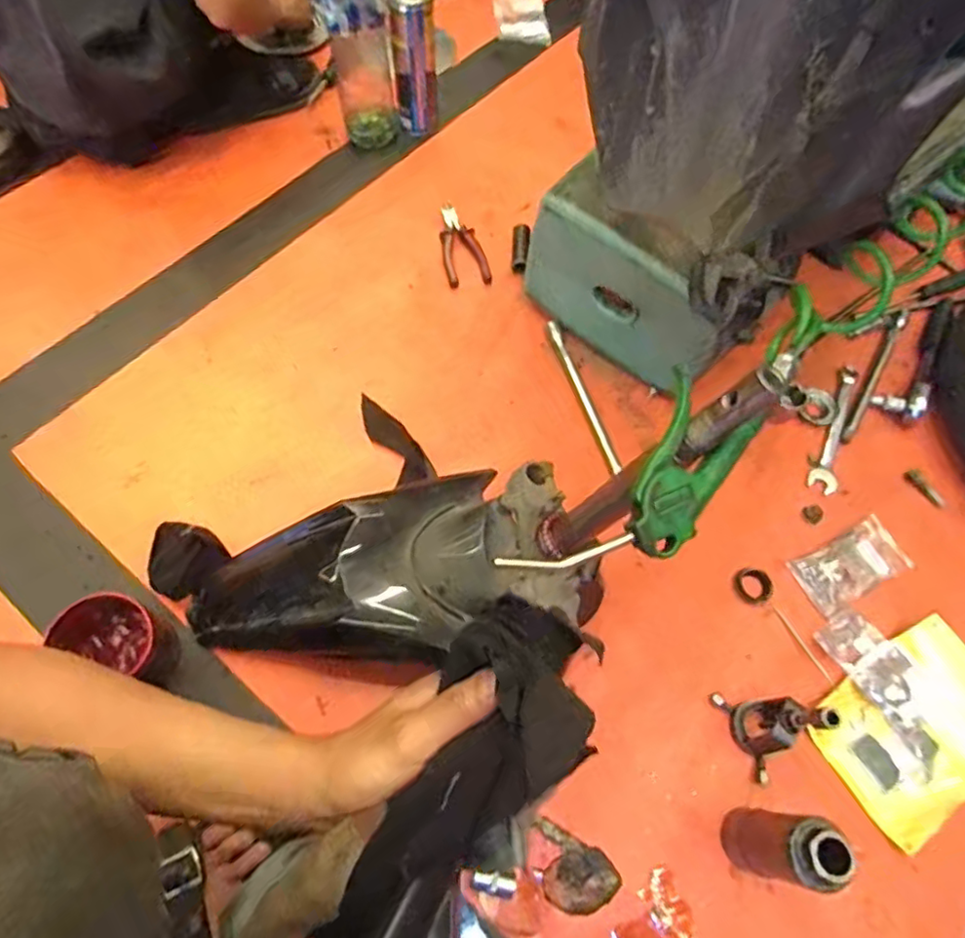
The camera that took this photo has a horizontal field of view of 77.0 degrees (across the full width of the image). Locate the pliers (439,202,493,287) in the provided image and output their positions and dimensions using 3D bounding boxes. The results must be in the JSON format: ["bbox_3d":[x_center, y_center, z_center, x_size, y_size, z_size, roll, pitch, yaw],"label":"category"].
[{"bbox_3d":[-0.030,-0.331,0.896,0.062,0.017,0.140,-11,65,-8],"label":"pliers"}]

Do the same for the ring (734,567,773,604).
[{"bbox_3d":[0.310,0.132,0.691,0.039,0.008,0.039,1,64,-2],"label":"ring"}]

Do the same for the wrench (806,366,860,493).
[{"bbox_3d":[0.460,-0.058,0.787,0.036,0.011,0.205,23,65,9],"label":"wrench"}]

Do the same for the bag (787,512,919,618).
[{"bbox_3d":[0.429,0.108,0.698,0.145,0.015,0.068,-24,67,-14],"label":"bag"}]

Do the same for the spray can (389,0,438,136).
[{"bbox_3d":[-0.105,-0.642,0.933,0.066,0.230,0.069,-11,65,-8],"label":"spray can"}]

